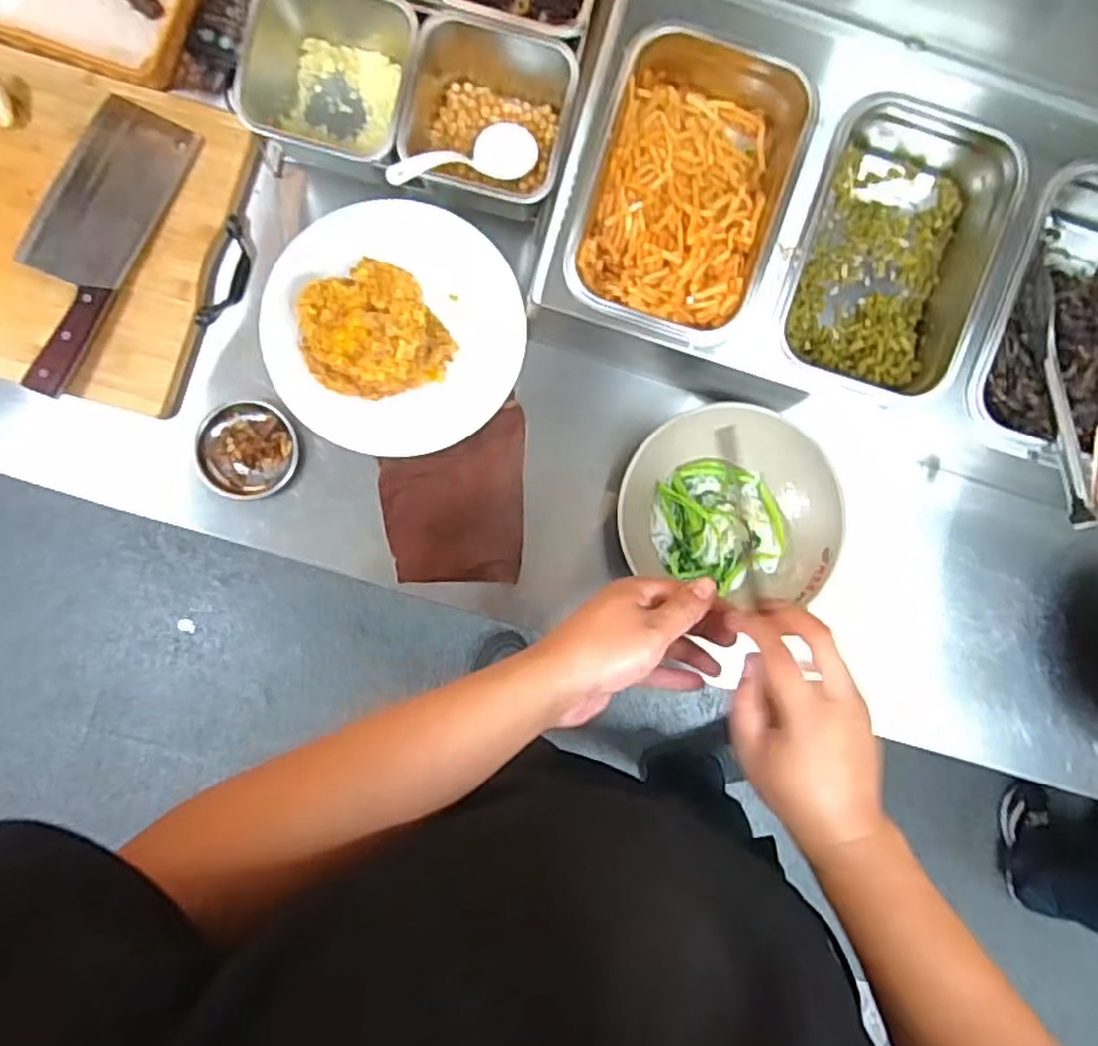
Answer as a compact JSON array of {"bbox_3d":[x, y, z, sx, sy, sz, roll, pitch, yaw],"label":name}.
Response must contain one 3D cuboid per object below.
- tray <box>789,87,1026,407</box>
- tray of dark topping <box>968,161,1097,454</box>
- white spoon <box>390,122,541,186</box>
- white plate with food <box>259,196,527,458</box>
[{"bbox_3d":[0.299,-0.238,0.657,0.164,0.100,0.235,15,97,-2],"label":"tray"},{"bbox_3d":[0.475,-0.185,0.646,0.169,0.085,0.248,15,85,-3],"label":"tray of dark topping"},{"bbox_3d":[-0.077,-0.324,0.650,0.160,0.035,0.052,-30,88,-38],"label":"white spoon"},{"bbox_3d":[-0.134,-0.188,0.671,0.218,0.084,0.232,0,86,-4],"label":"white plate with food"}]

